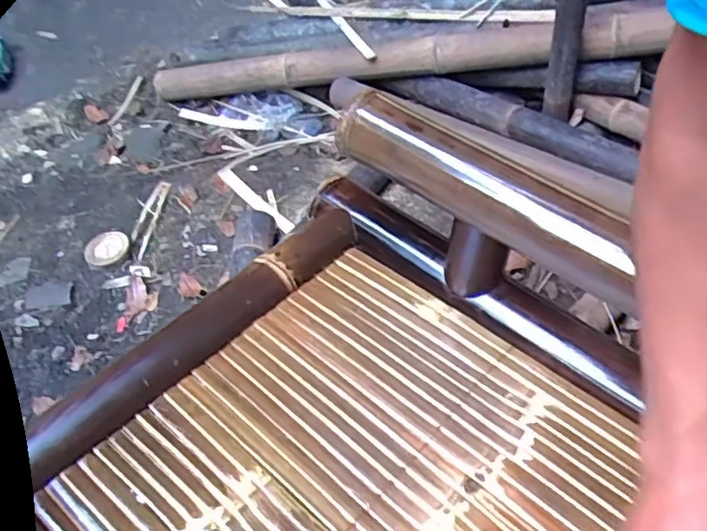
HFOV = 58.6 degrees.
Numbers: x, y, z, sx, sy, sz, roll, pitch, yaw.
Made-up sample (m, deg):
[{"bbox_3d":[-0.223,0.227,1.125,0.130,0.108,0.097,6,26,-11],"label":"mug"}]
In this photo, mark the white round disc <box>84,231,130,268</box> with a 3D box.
[{"bbox_3d":[-0.495,-0.034,1.262,0.069,0.019,0.087,42,85,-3],"label":"white round disc"}]

